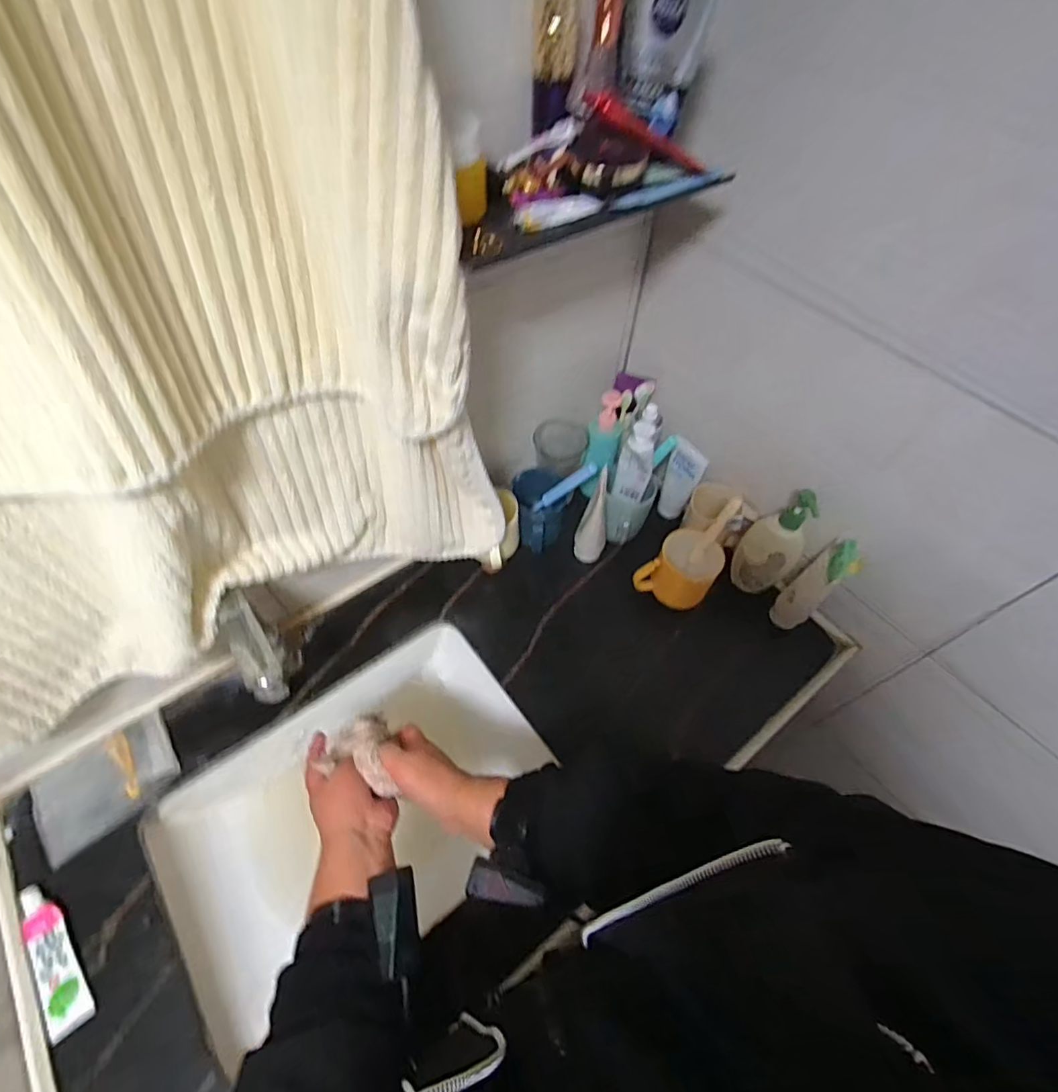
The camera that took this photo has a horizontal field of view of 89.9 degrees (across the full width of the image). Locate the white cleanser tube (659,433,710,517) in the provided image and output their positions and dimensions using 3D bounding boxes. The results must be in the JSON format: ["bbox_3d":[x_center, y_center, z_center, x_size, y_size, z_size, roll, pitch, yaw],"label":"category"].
[{"bbox_3d":[0.234,-0.099,0.822,0.052,0.138,0.029,25,59,15],"label":"white cleanser tube"}]

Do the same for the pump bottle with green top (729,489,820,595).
[{"bbox_3d":[0.332,-0.005,0.716,0.076,0.168,0.052,36,62,21],"label":"pump bottle with green top"}]

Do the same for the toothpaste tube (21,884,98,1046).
[{"bbox_3d":[-0.479,0.412,0.531,0.038,0.022,0.141,-34,63,-22],"label":"toothpaste tube"}]

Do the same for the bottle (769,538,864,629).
[{"bbox_3d":[0.382,0.053,0.711,0.068,0.164,0.047,-39,65,-24],"label":"bottle"}]

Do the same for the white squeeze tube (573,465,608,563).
[{"bbox_3d":[0.098,-0.041,0.787,0.044,0.154,0.059,15,57,8],"label":"white squeeze tube"}]

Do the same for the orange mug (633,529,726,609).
[{"bbox_3d":[0.214,0.030,0.744,0.093,0.069,0.087,30,60,18],"label":"orange mug"}]

